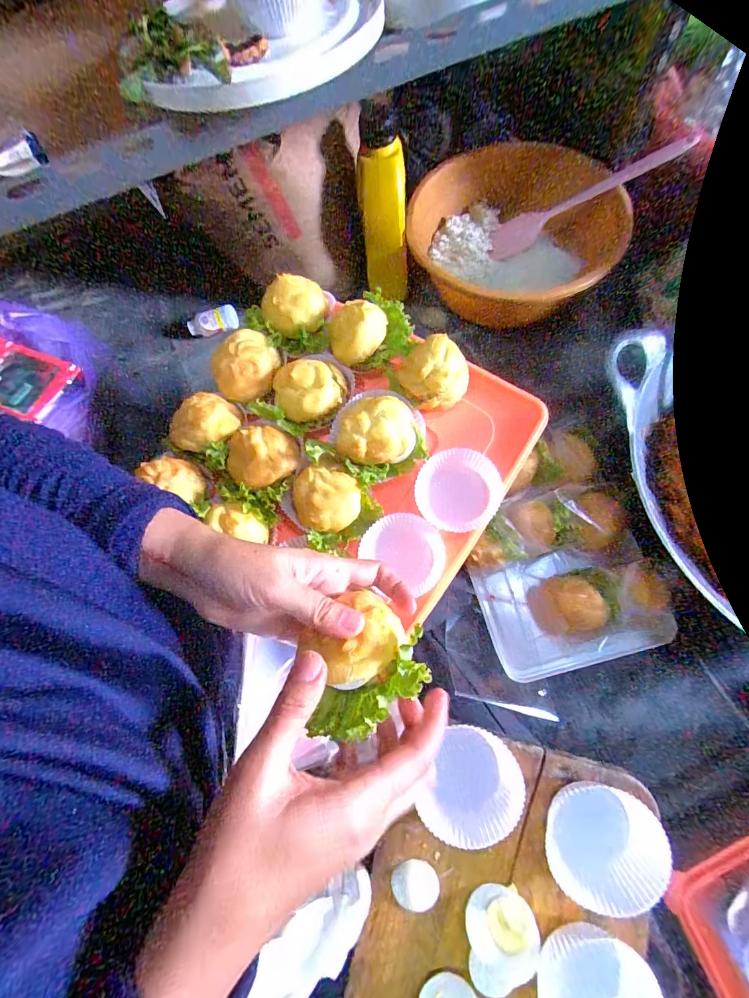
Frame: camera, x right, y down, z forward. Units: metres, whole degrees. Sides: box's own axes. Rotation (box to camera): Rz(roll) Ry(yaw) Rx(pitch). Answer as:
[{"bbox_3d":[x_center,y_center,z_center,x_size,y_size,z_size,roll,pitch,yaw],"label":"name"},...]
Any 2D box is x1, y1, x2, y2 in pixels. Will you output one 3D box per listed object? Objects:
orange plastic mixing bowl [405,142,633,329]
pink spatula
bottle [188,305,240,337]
[{"bbox_3d":[0.207,-0.362,0.569,0.288,0.120,0.254,-15,70,0],"label":"orange plastic mixing bowl"},{"bbox_3d":[0.289,-0.424,0.551,0.251,0.021,0.044,-18,75,27],"label":"pink spatula"},{"bbox_3d":[-0.257,-0.281,0.623,0.081,0.035,0.027,-20,70,-2],"label":"bottle"}]

